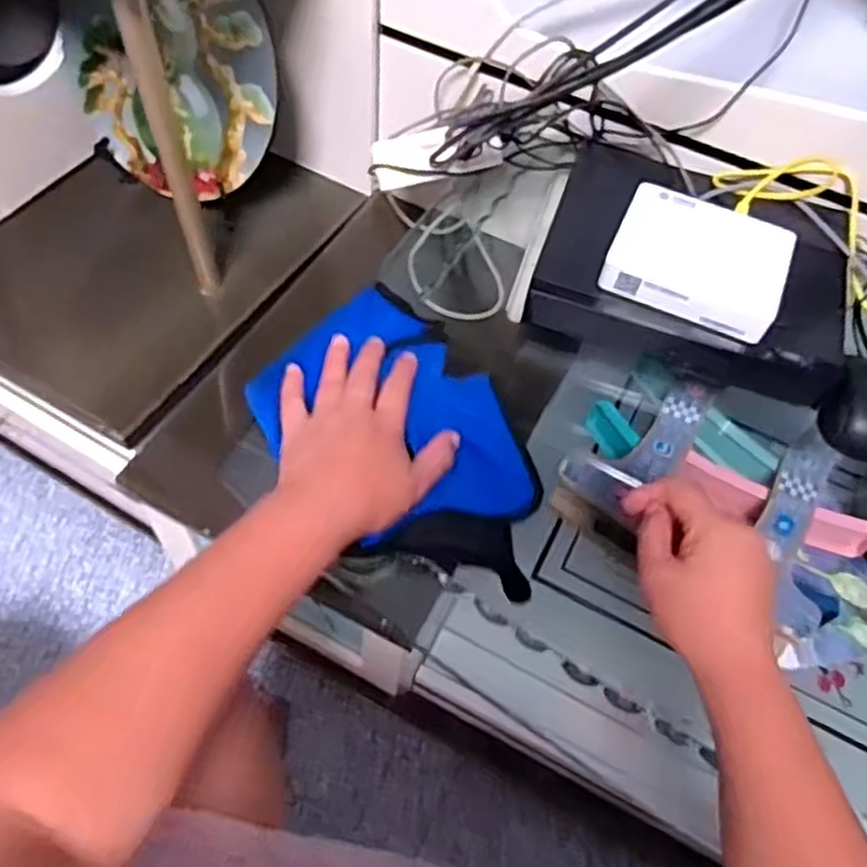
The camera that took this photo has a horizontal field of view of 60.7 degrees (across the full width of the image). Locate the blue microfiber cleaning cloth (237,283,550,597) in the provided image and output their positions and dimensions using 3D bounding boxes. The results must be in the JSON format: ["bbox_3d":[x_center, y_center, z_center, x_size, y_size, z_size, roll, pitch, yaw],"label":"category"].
[{"bbox_3d":[-0.017,0.007,0.547,0.161,0.017,0.263,-29,64,-21],"label":"blue microfiber cleaning cloth"}]

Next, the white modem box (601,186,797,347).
[{"bbox_3d":[0.219,-0.145,0.613,0.136,0.028,0.114,23,58,9],"label":"white modem box"}]

